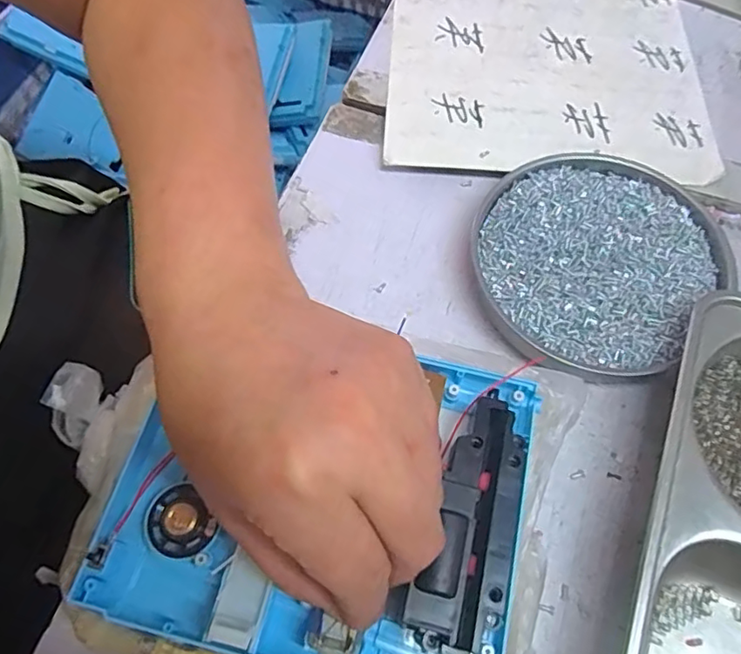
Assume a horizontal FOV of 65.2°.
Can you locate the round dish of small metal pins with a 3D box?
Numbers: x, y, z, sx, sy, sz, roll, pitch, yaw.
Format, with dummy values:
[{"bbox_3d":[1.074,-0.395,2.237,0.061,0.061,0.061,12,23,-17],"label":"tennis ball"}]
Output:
[{"bbox_3d":[0.121,-0.037,0.325,0.125,0.021,0.132,-1,63,2],"label":"round dish of small metal pins"}]

